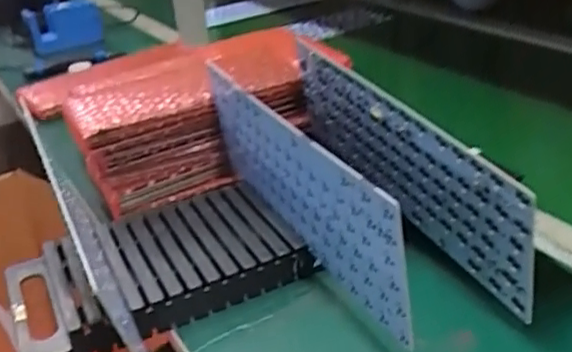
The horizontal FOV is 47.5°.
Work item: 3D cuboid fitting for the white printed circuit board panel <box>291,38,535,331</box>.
[{"bbox_3d":[0.089,-0.017,0.555,0.009,0.117,0.325,-24,37,-15],"label":"white printed circuit board panel"}]

